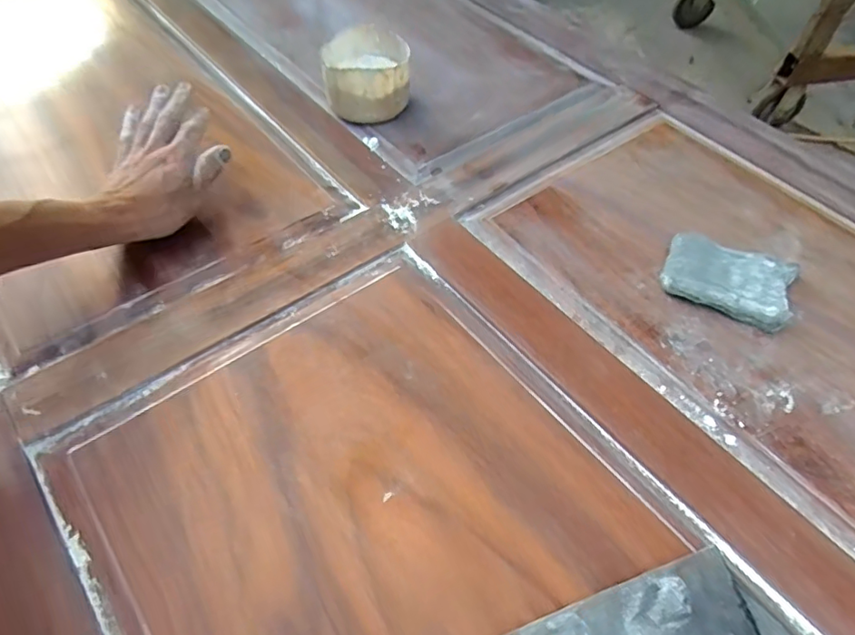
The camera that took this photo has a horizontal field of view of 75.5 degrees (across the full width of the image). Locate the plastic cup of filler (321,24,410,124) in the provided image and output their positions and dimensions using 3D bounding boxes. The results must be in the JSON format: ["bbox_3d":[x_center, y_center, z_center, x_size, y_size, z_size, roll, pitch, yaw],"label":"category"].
[{"bbox_3d":[-0.072,-0.280,0.645,0.098,0.069,0.097,-6,54,-8],"label":"plastic cup of filler"}]

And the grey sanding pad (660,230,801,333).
[{"bbox_3d":[0.276,-0.036,0.509,0.111,0.015,0.083,21,55,12],"label":"grey sanding pad"}]

